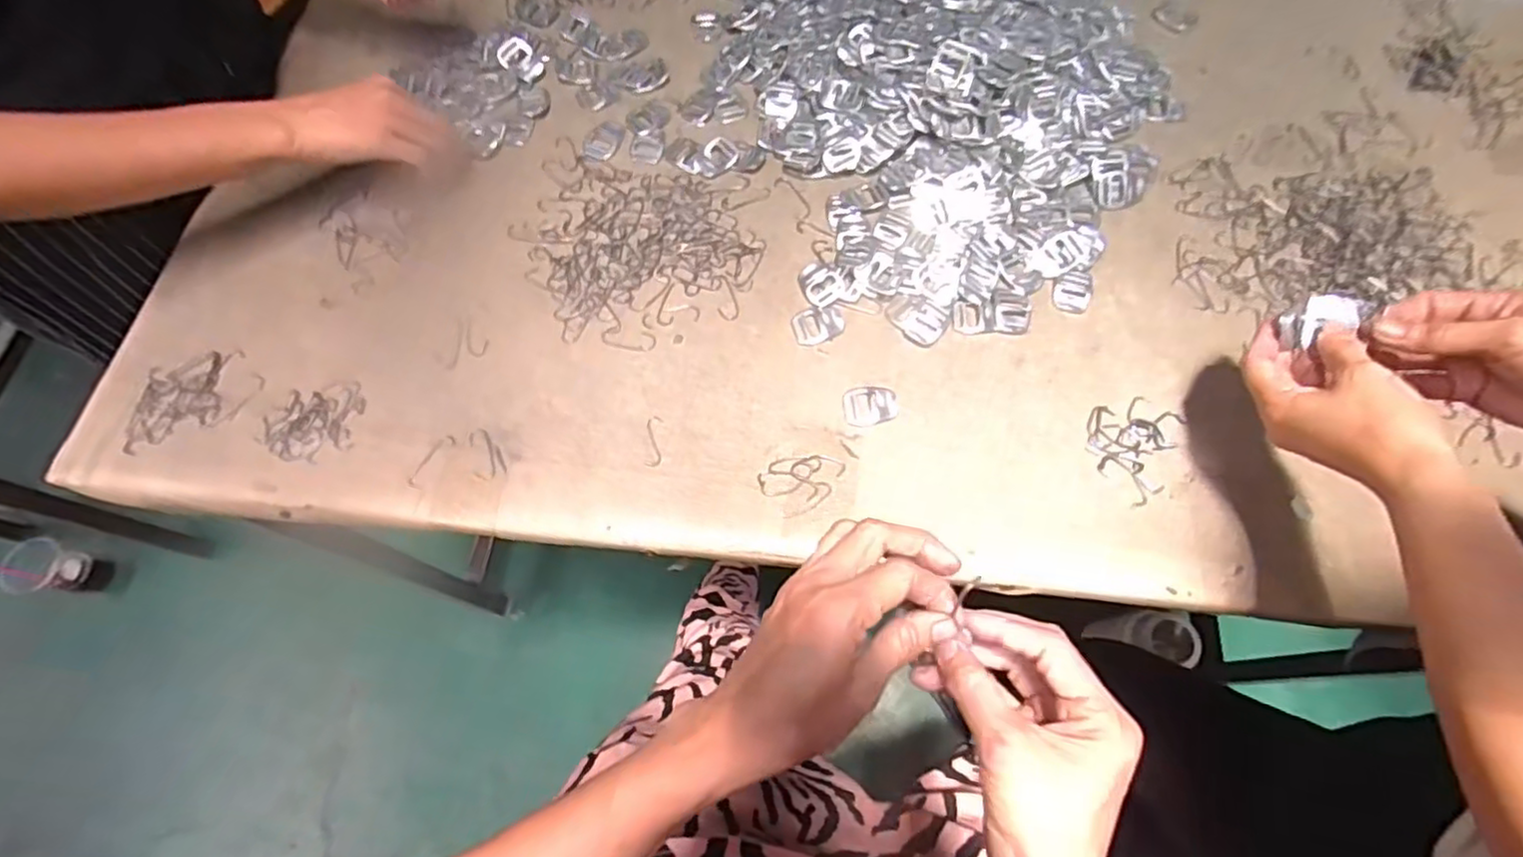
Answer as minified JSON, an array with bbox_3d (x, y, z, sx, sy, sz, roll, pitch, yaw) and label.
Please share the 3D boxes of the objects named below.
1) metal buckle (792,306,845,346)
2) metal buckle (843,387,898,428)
[{"bbox_3d":[0.044,-0.080,0.521,0.039,0.004,0.028,-14,67,-5],"label":"metal buckle"},{"bbox_3d":[0.081,-0.017,0.499,0.038,0.005,0.032,-2,66,0],"label":"metal buckle"}]

